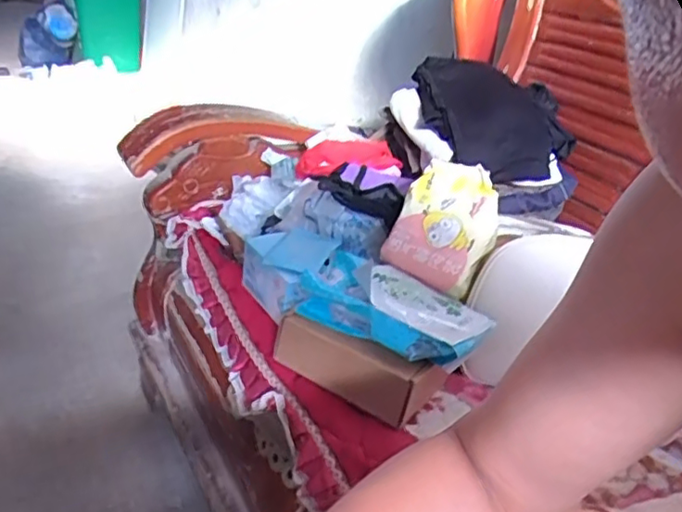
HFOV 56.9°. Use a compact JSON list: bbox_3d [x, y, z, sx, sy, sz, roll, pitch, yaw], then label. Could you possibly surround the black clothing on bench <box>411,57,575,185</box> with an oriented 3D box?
[{"bbox_3d":[0.245,-0.221,1.016,0.229,0.107,0.295,4,27,-5],"label":"black clothing on bench"}]

